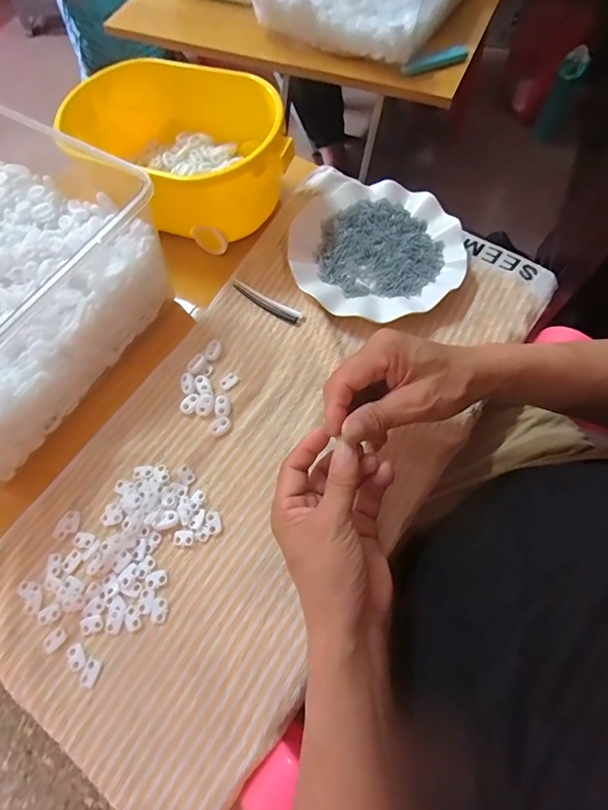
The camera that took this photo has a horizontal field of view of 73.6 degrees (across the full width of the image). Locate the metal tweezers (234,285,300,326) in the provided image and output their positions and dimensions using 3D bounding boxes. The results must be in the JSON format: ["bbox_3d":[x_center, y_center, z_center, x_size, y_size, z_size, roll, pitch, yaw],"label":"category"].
[{"bbox_3d":[-0.043,-0.108,0.436,0.084,0.004,0.010,31,72,15],"label":"metal tweezers"}]

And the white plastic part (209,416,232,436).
[{"bbox_3d":[-0.079,0.020,0.385,0.021,0.005,0.015,-27,68,-8],"label":"white plastic part"}]

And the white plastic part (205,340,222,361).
[{"bbox_3d":[-0.092,-0.055,0.415,0.014,0.005,0.021,25,71,13],"label":"white plastic part"}]

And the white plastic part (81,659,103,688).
[{"bbox_3d":[-0.163,0.205,0.310,0.012,0.004,0.017,11,68,8],"label":"white plastic part"}]

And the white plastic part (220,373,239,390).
[{"bbox_3d":[-0.075,-0.024,0.403,0.014,0.004,0.018,40,75,17],"label":"white plastic part"}]

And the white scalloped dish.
[{"bbox_3d":[0.068,-0.172,0.443,0.201,0.023,0.180,29,72,14],"label":"white scalloped dish"}]

